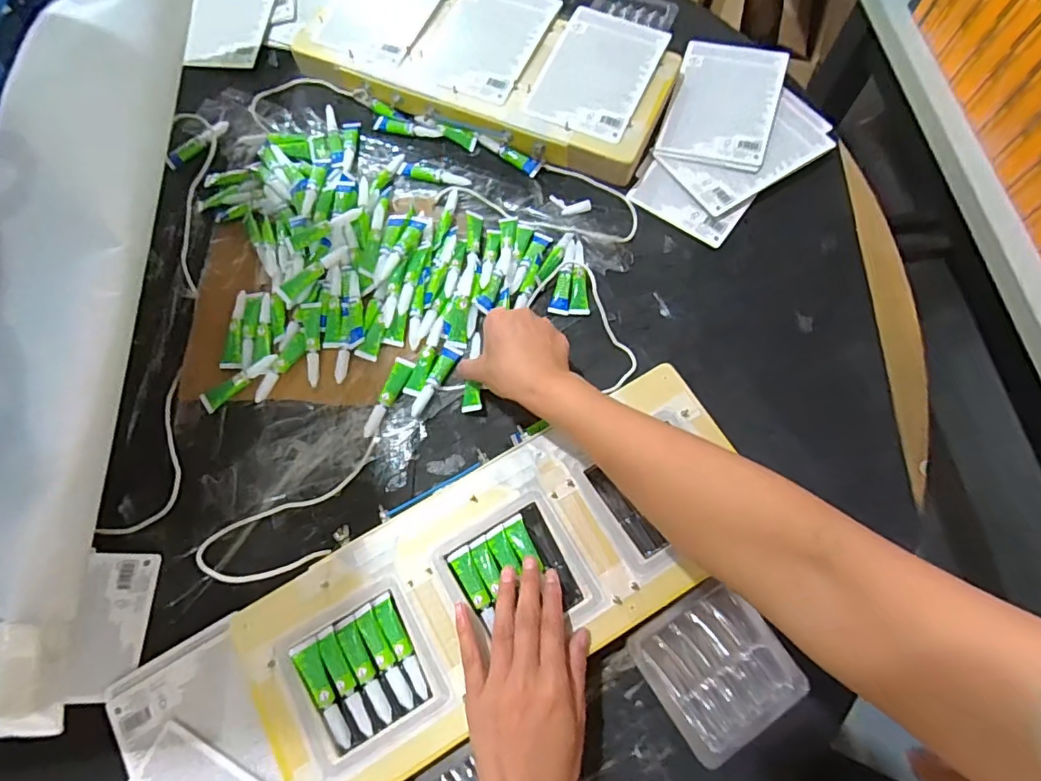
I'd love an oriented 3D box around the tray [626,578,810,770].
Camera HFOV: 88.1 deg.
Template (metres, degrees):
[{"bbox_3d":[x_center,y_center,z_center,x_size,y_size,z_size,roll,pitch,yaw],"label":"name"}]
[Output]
[{"bbox_3d":[0.156,0.219,0.431,0.105,0.023,0.106,-31,74,-10],"label":"tray"}]

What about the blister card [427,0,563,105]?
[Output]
[{"bbox_3d":[-0.034,-0.407,0.617,0.116,0.014,0.168,24,73,8],"label":"blister card"}]

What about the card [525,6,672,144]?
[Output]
[{"bbox_3d":[0.088,-0.357,0.602,0.115,0.009,0.172,23,76,10],"label":"card"}]

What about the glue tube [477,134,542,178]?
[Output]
[{"bbox_3d":[-0.015,-0.264,0.606,0.080,0.016,0.013,29,74,9],"label":"glue tube"}]

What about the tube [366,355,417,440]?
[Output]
[{"bbox_3d":[-0.127,0.006,0.511,0.018,0.009,0.081,23,73,7],"label":"tube"}]

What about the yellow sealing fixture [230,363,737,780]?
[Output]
[{"bbox_3d":[-0.007,0.144,0.438,0.419,0.021,0.170,-32,75,-9],"label":"yellow sealing fixture"}]

